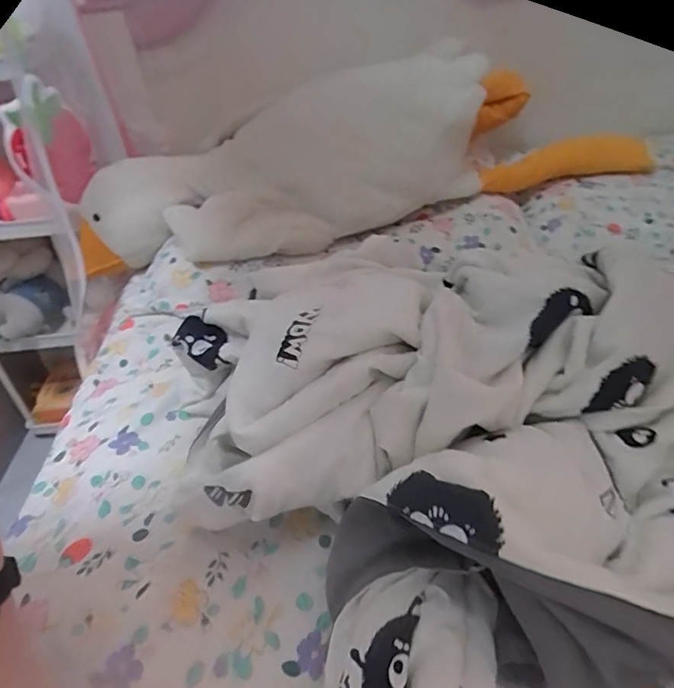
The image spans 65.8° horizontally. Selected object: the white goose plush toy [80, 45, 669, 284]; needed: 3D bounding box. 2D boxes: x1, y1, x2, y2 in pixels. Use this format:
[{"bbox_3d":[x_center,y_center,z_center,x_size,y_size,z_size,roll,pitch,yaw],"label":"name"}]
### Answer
[{"bbox_3d":[0.024,-0.327,0.934,0.944,0.219,0.271,-14,39,-11],"label":"white goose plush toy"}]

